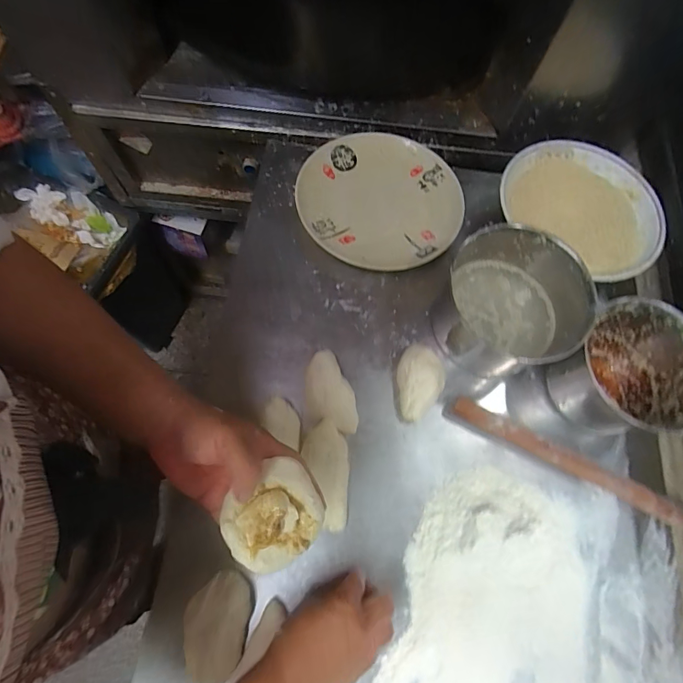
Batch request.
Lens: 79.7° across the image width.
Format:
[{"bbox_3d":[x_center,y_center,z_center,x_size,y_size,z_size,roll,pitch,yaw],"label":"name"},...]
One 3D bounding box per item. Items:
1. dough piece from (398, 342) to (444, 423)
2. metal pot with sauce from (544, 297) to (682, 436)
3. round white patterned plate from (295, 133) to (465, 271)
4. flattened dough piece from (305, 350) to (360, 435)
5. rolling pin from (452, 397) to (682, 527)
[{"bbox_3d":[0.098,0.053,0.521,0.062,0.037,0.093,23,70,6],"label":"dough piece"},{"bbox_3d":[0.350,0.034,0.507,0.145,0.099,0.143,1,69,-3],"label":"metal pot with sauce"},{"bbox_3d":[0.062,-0.211,0.620,0.239,0.033,0.240,1,69,-3],"label":"round white patterned plate"},{"bbox_3d":[-0.015,0.065,0.514,0.059,0.026,0.100,-7,70,-6],"label":"flattened dough piece"},{"bbox_3d":[0.273,0.144,0.498,0.288,0.022,0.026,26,70,7],"label":"rolling pin"}]

